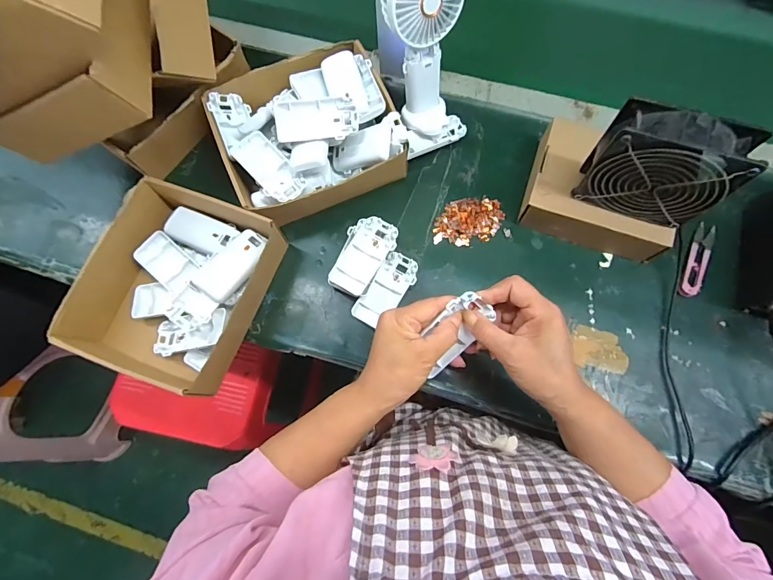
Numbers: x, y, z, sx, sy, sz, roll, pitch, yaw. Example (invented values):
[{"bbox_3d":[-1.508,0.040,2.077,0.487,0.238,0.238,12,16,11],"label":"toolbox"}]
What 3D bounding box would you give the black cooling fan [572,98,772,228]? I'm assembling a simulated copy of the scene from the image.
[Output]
[{"bbox_3d":[0.274,-0.122,0.392,0.121,0.116,0.043,21,77,7],"label":"black cooling fan"}]

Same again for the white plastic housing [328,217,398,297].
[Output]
[{"bbox_3d":[-0.026,-0.040,0.465,0.055,0.012,0.098,20,77,7],"label":"white plastic housing"}]

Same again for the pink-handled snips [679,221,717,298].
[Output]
[{"bbox_3d":[0.384,-0.037,0.478,0.024,0.009,0.104,27,78,9],"label":"pink-handled snips"}]

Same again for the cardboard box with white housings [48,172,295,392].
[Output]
[{"bbox_3d":[-0.245,0.003,0.460,0.184,0.070,0.237,19,77,7],"label":"cardboard box with white housings"}]

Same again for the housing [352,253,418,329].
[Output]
[{"bbox_3d":[0.000,0.001,0.479,0.046,0.017,0.096,32,78,10],"label":"housing"}]

